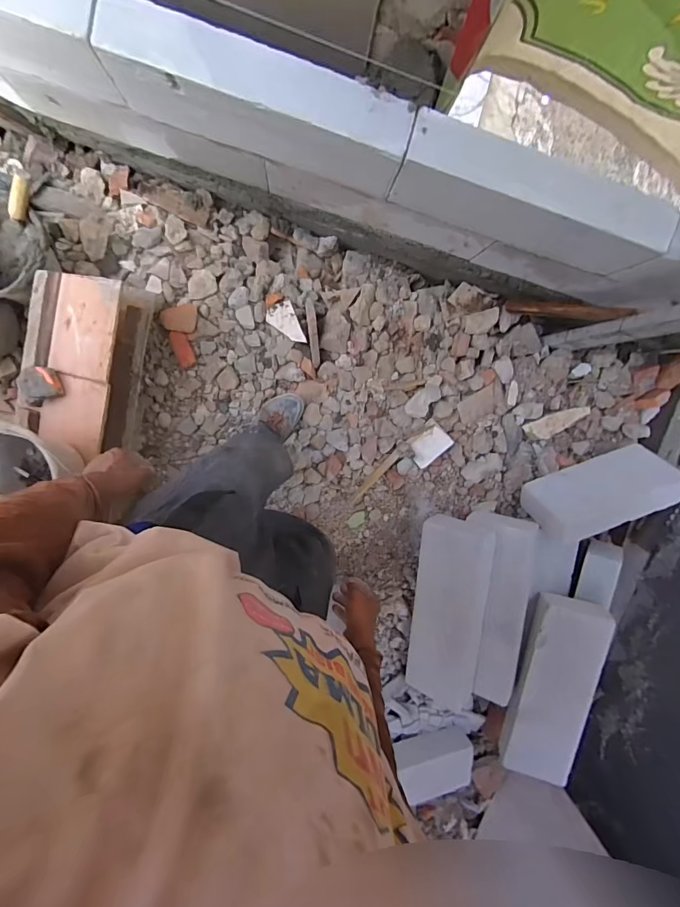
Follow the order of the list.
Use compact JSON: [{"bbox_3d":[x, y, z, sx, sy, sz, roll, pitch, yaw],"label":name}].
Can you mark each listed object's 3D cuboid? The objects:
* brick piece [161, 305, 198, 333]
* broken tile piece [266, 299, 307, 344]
[{"bbox_3d":[-0.485,-0.407,1.271,0.098,0.029,0.079,-3,101,-5],"label":"brick piece"},{"bbox_3d":[-0.171,-0.401,1.313,0.087,0.016,0.148,-23,82,3],"label":"broken tile piece"}]

